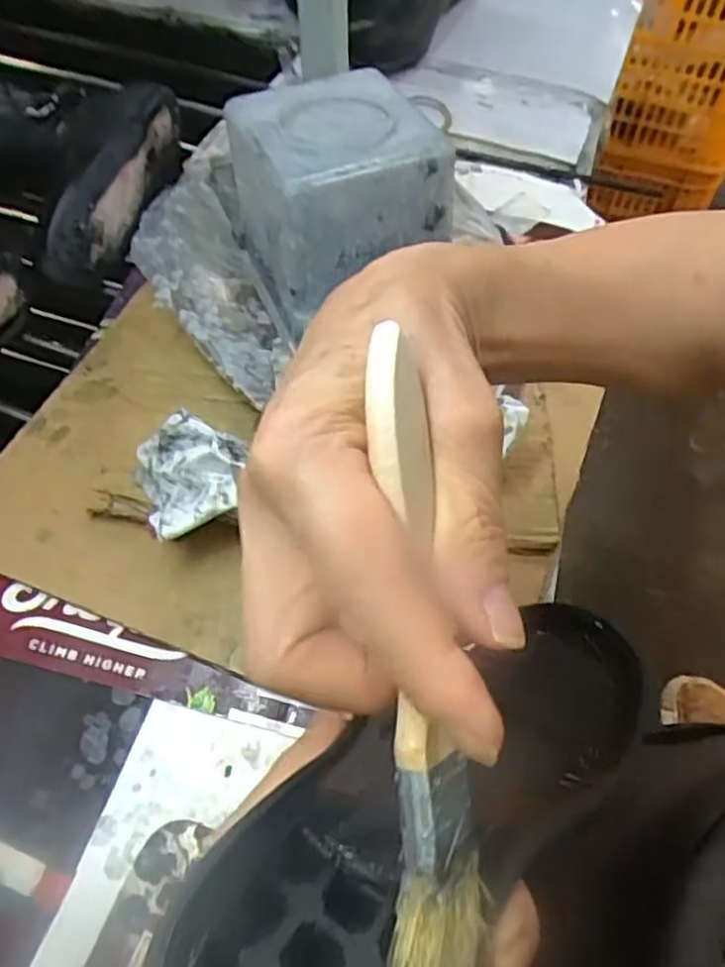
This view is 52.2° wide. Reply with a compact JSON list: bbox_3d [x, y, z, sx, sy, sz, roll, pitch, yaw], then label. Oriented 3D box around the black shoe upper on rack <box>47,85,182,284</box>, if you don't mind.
[{"bbox_3d":[-0.189,-0.243,0.583,0.043,0.071,0.214,10,59,6],"label":"black shoe upper on rack"}]

